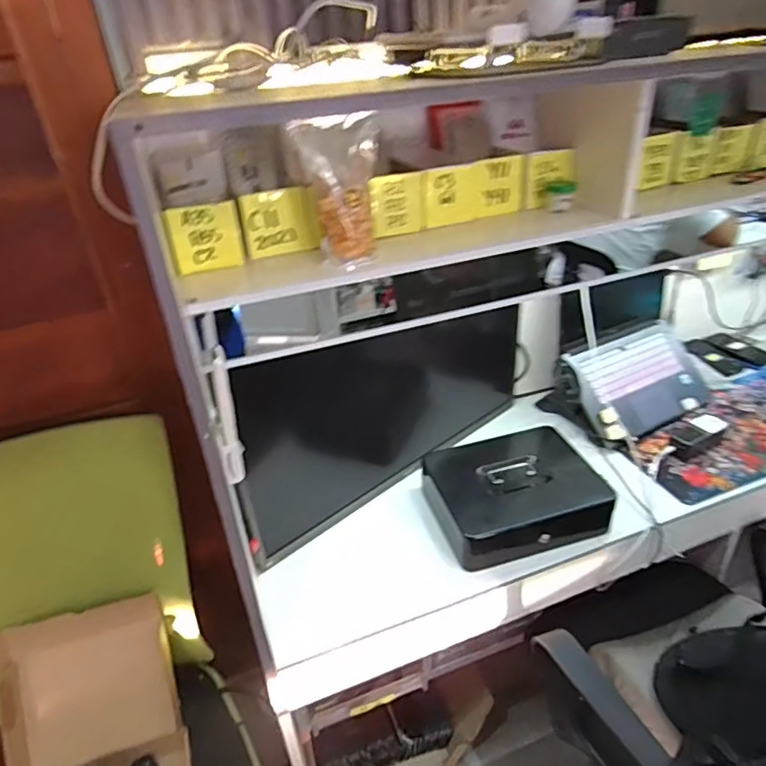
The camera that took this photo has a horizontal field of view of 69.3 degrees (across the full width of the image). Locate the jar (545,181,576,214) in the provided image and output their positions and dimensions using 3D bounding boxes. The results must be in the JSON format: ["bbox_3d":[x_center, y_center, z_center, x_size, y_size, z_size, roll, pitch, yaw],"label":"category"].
[{"bbox_3d":[0.304,-0.320,0.949,0.049,0.043,0.044,5,32,16],"label":"jar"}]

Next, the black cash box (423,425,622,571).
[{"bbox_3d":[0.243,0.206,1.059,0.301,0.082,0.257,-11,31,-10],"label":"black cash box"}]

